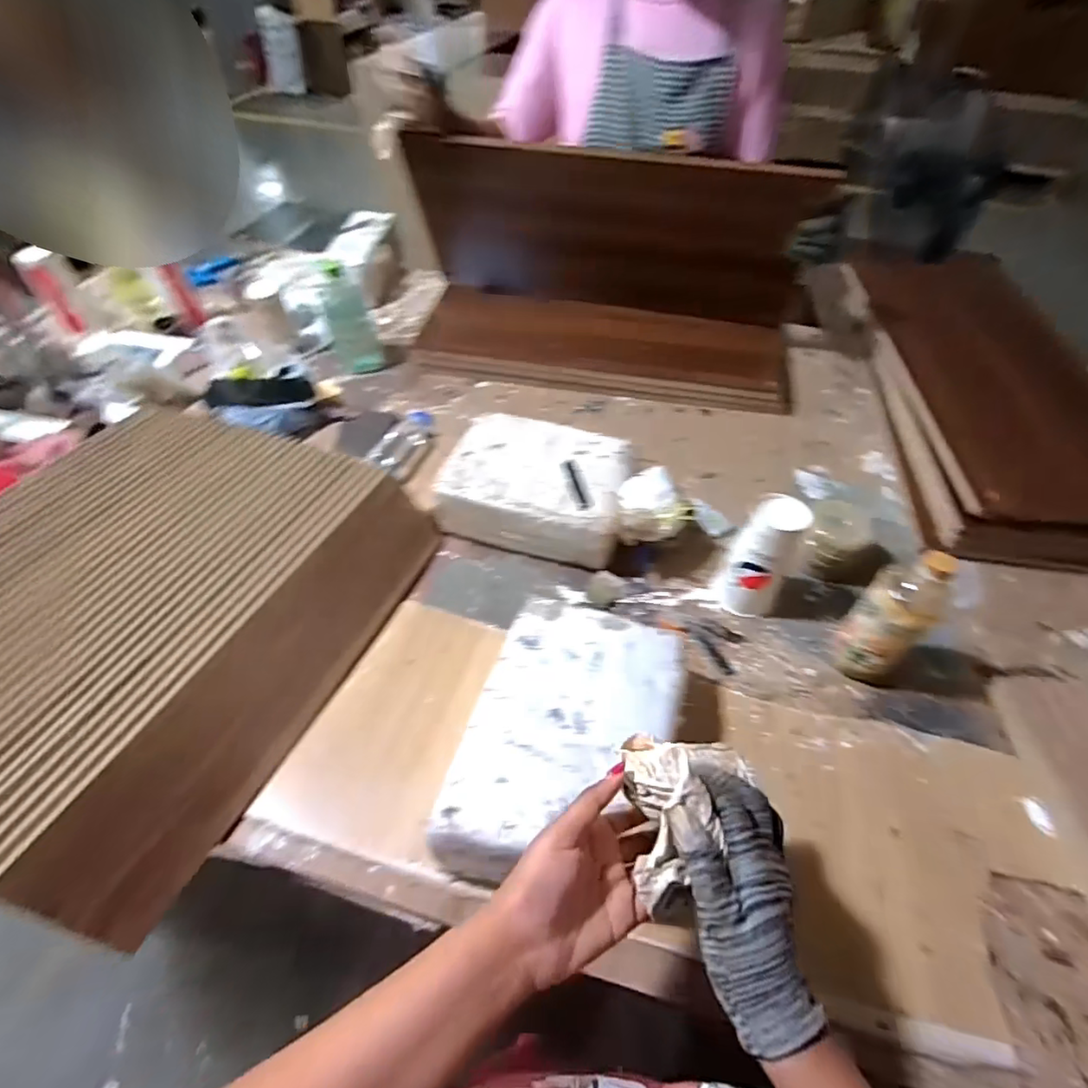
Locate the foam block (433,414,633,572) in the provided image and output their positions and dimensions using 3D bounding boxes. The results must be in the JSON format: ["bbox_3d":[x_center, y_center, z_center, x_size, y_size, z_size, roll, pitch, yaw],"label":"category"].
[{"bbox_3d":[-0.007,-0.085,0.851,0.262,0.117,0.197,14,52,10],"label":"foam block"}]

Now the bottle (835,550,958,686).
[{"bbox_3d":[0.410,0.087,0.655,0.073,0.204,0.079,-31,58,-23],"label":"bottle"}]

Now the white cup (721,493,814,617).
[{"bbox_3d":[0.285,0.021,0.728,0.078,0.170,0.067,18,53,13],"label":"white cup"}]

